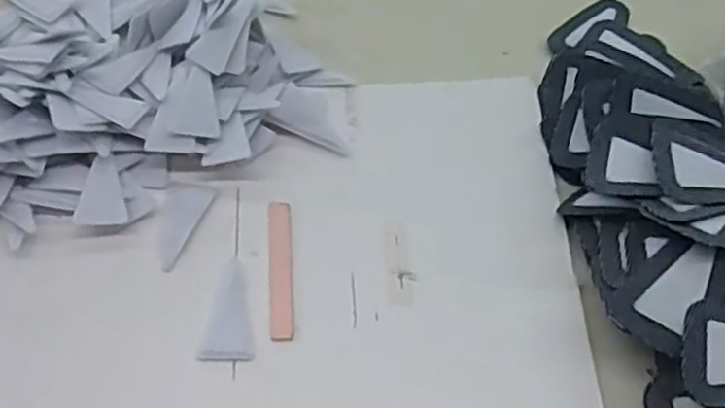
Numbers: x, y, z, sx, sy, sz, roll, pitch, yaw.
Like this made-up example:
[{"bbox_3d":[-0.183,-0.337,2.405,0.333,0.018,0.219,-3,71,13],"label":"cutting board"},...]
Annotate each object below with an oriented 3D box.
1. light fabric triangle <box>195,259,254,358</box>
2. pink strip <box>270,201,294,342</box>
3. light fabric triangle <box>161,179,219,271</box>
[{"bbox_3d":[-0.062,0.048,0.337,0.024,0.004,0.050,1,60,-1],"label":"light fabric triangle"},{"bbox_3d":[-0.039,0.030,0.350,0.010,0.004,0.074,-3,60,-4],"label":"pink strip"},{"bbox_3d":[-0.089,0.010,0.361,0.022,0.004,0.049,7,60,2],"label":"light fabric triangle"}]

